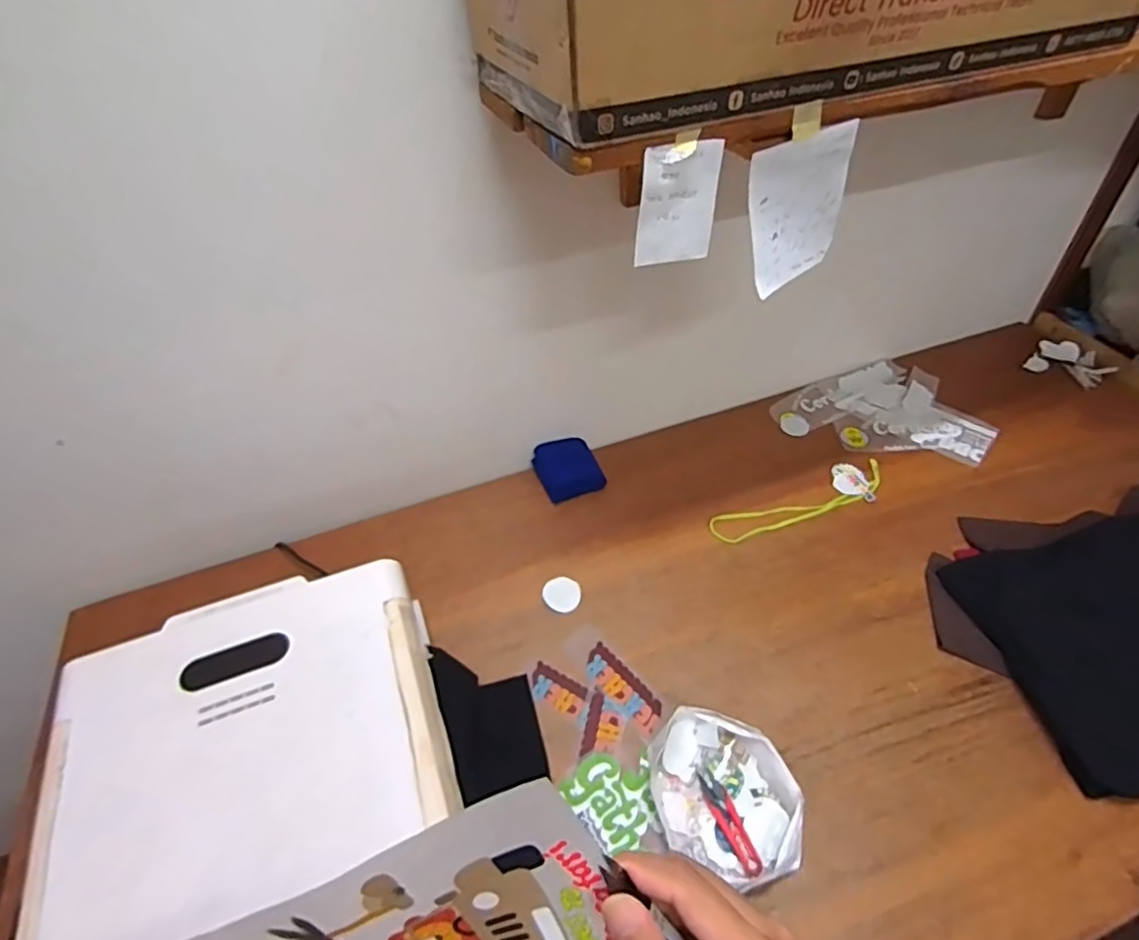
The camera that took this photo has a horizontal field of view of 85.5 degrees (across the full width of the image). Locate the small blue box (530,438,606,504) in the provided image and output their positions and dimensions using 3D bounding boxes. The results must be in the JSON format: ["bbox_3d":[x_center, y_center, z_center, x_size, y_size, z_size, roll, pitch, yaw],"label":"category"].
[{"bbox_3d":[-0.002,-0.004,1.140,0.113,0.038,0.118,-17,48,-12],"label":"small blue box"}]

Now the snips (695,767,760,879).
[{"bbox_3d":[0.191,0.420,0.738,0.026,0.009,0.119,-19,48,-13],"label":"snips"}]

